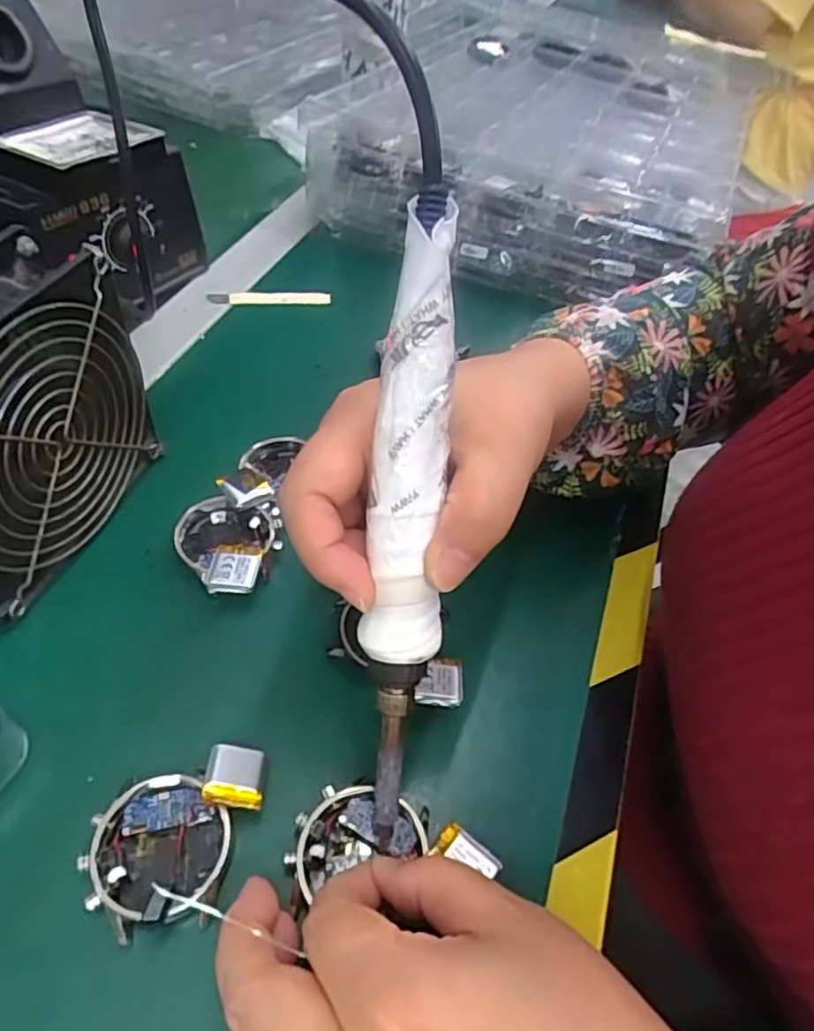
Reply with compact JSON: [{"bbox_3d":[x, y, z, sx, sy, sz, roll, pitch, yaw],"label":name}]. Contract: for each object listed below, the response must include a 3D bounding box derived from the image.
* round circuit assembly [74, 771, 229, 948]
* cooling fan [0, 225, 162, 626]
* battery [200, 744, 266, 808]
[{"bbox_3d":[-0.086,0.117,0.227,0.045,0.011,0.046,3,50,-4],"label":"round circuit assembly"},{"bbox_3d":[-0.163,-0.034,0.274,0.041,0.124,0.120,17,51,8],"label":"cooling fan"},{"bbox_3d":[-0.063,0.096,0.240,0.021,0.004,0.023,14,34,-13],"label":"battery"}]

